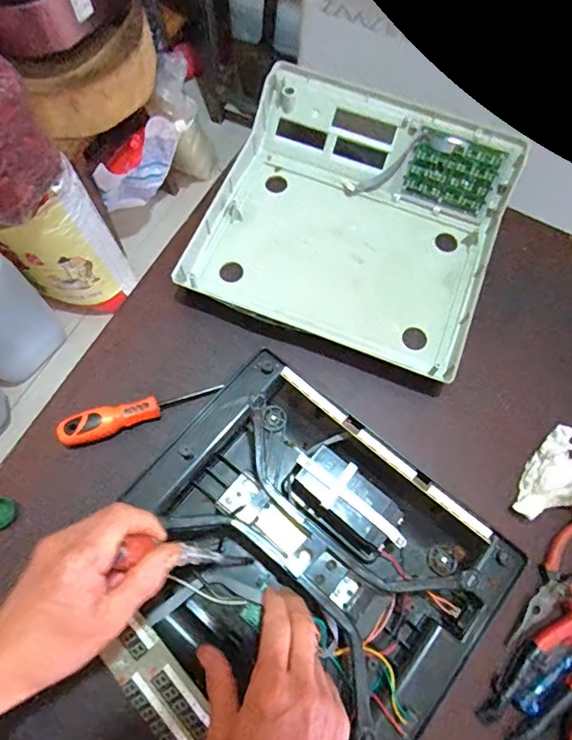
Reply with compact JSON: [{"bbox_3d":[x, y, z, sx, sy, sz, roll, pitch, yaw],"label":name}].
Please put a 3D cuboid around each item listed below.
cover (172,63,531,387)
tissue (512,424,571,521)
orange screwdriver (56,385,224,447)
[{"bbox_3d":[0.085,-0.186,0.624,0.343,0.086,0.329,21,70,5],"label":"cover"},{"bbox_3d":[0.297,0.125,0.519,0.082,0.027,0.106,37,73,11],"label":"tissue"},{"bbox_3d":[-0.158,0.043,0.539,0.171,0.029,0.030,-20,72,-9],"label":"orange screwdriver"}]

